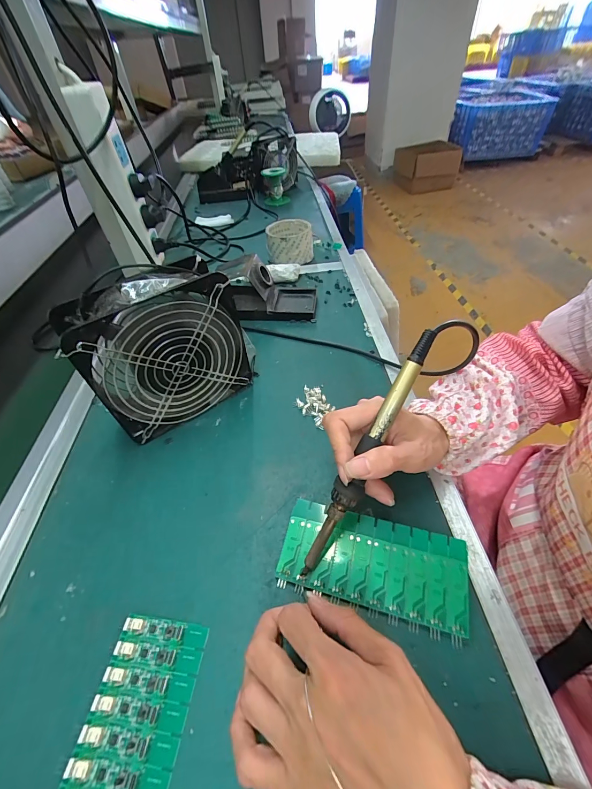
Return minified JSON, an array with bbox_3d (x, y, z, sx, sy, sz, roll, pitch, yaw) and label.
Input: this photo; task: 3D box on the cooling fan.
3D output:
[{"bbox_3d":[-0.129,-0.044,0.332,0.154,0.153,0.060,-30,54,-22],"label":"cooling fan"}]

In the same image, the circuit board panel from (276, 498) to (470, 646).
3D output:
[{"bbox_3d":[0.058,0.131,0.250,0.137,0.012,0.066,10,49,14],"label":"circuit board panel"}]

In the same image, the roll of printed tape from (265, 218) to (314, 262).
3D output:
[{"bbox_3d":[-0.011,-0.283,0.600,0.082,0.056,0.085,-1,48,1],"label":"roll of printed tape"}]

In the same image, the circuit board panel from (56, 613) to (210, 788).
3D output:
[{"bbox_3d":[-0.104,0.218,0.192,0.063,0.004,0.137,5,49,7],"label":"circuit board panel"}]

